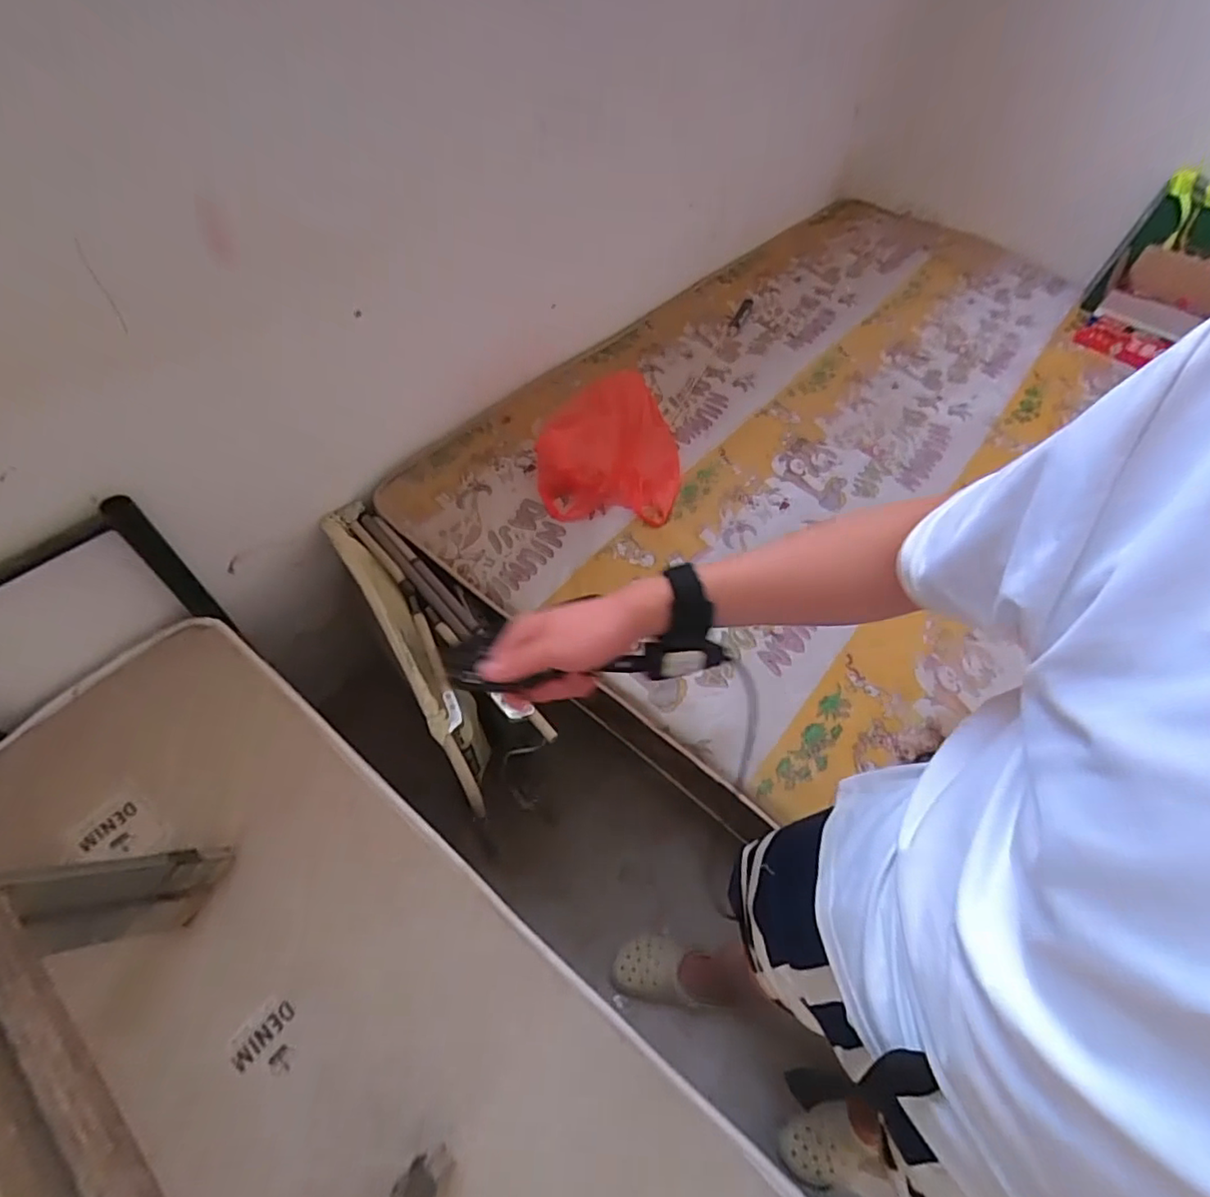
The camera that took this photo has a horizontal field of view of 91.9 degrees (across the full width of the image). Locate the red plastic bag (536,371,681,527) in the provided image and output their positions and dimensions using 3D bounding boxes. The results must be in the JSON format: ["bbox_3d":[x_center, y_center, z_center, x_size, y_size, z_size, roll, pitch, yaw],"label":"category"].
[{"bbox_3d":[0.026,-0.320,1.171,0.260,0.117,0.380,11,56,4],"label":"red plastic bag"}]

